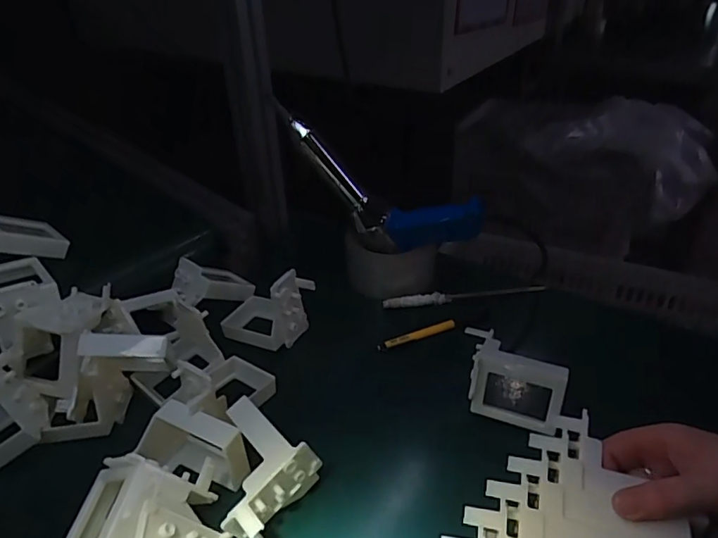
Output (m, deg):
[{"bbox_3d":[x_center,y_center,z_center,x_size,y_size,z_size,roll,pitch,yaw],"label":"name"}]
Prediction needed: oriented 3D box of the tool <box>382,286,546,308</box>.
[{"bbox_3d":[0.123,0.029,0.592,0.189,0.006,0.012,-5,34,-4],"label":"tool"}]

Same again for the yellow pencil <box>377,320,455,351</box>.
[{"bbox_3d":[0.061,0.070,0.542,0.087,0.008,0.009,-13,35,-15],"label":"yellow pencil"}]

